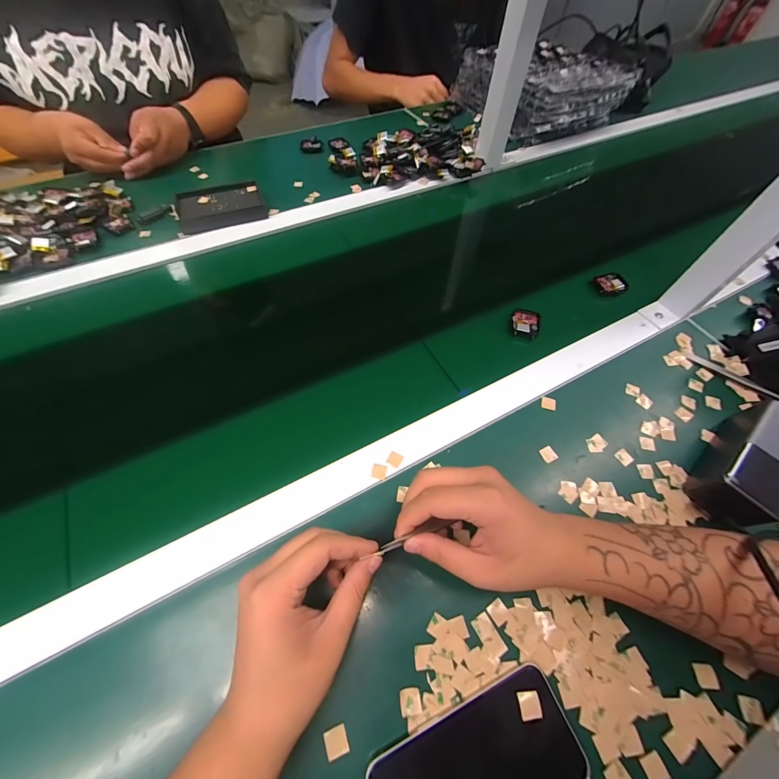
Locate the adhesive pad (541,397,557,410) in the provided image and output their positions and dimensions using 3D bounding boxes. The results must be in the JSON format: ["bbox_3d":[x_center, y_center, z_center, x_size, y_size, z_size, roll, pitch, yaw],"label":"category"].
[{"bbox_3d":[0.186,0.016,0.382,0.015,0.004,0.015,16,59,6],"label":"adhesive pad"}]

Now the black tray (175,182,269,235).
[{"bbox_3d":[-0.284,-0.312,0.555,0.133,0.020,0.097,-20,62,-12],"label":"black tray"}]

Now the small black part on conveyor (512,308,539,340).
[{"bbox_3d":[0.184,-0.091,0.445,0.036,0.009,0.045,16,59,6],"label":"small black part on conveyor"}]

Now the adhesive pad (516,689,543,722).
[{"bbox_3d":[0.104,0.234,0.243,0.015,0.004,0.016,-6,58,-3],"label":"adhesive pad"}]

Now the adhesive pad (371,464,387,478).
[{"bbox_3d":[-0.010,0.082,0.333,0.014,0.004,0.014,13,59,4],"label":"adhesive pad"}]

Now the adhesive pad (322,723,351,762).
[{"bbox_3d":[-0.038,0.253,0.235,0.016,0.004,0.016,-19,62,-14],"label":"adhesive pad"}]

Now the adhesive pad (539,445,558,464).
[{"bbox_3d":[0.171,0.069,0.351,0.015,0.004,0.017,-19,62,-14],"label":"adhesive pad"}]

